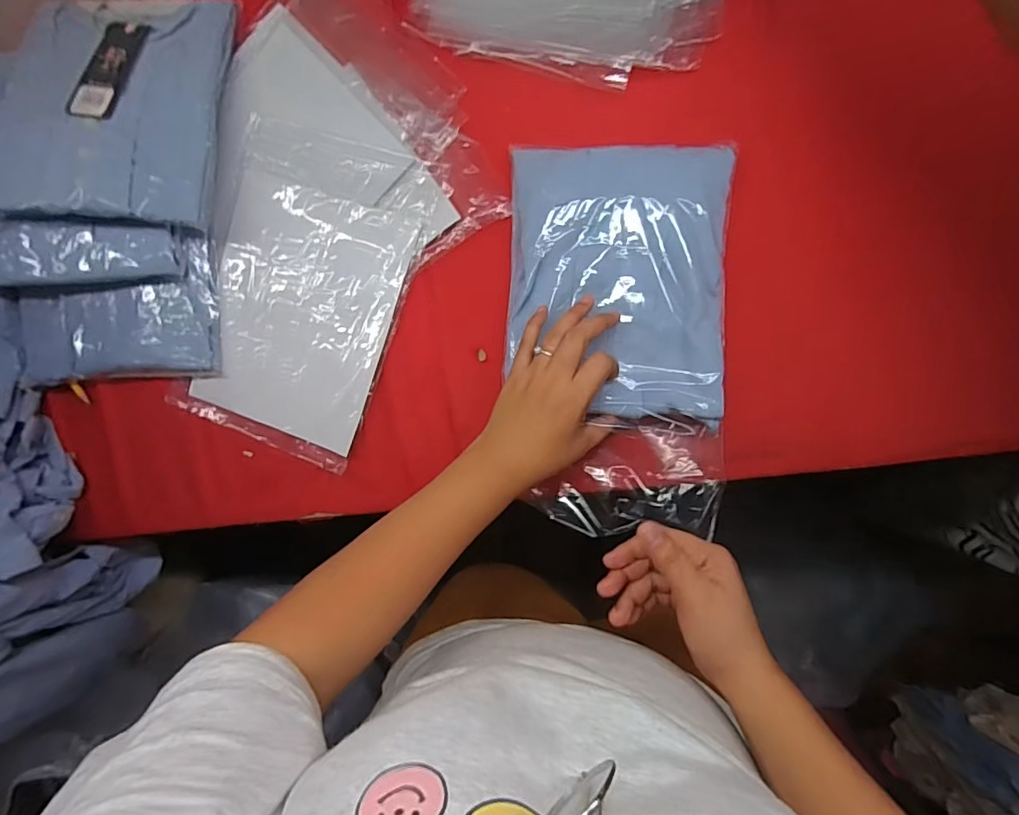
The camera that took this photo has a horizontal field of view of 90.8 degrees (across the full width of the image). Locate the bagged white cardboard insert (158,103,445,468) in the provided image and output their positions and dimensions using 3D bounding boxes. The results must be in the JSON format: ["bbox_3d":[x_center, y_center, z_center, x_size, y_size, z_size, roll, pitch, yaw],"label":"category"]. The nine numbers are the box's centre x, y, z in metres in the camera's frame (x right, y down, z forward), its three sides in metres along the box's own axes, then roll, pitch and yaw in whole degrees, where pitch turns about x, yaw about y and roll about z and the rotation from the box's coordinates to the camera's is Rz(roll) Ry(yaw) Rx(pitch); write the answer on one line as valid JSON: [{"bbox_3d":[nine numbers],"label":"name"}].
[{"bbox_3d":[-0.218,-0.118,0.530,0.207,0.009,0.326,19,95,6],"label":"bagged white cardboard insert"}]

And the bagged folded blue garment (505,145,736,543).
[{"bbox_3d":[0.100,-0.064,0.478,0.203,0.036,0.351,1,93,7],"label":"bagged folded blue garment"}]

